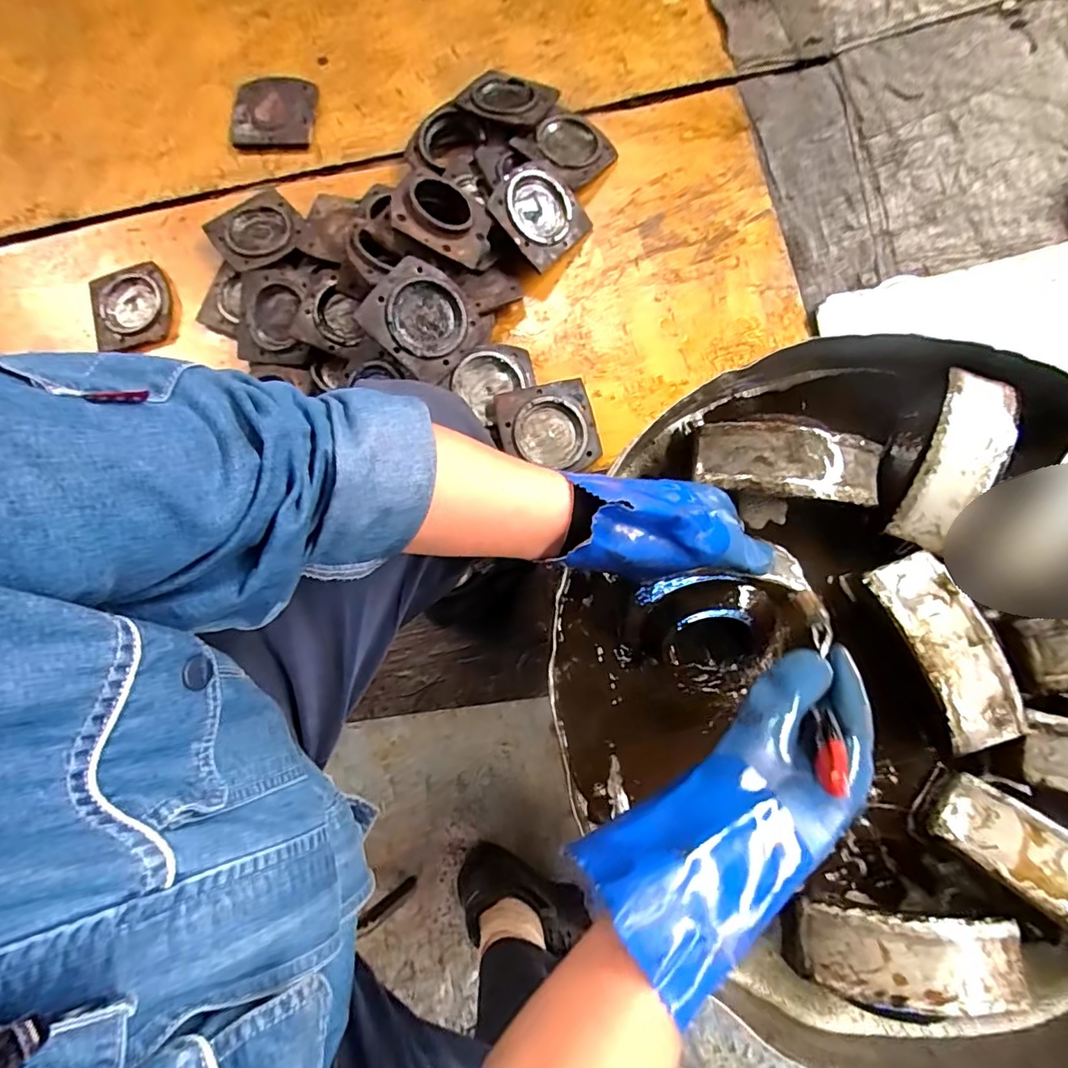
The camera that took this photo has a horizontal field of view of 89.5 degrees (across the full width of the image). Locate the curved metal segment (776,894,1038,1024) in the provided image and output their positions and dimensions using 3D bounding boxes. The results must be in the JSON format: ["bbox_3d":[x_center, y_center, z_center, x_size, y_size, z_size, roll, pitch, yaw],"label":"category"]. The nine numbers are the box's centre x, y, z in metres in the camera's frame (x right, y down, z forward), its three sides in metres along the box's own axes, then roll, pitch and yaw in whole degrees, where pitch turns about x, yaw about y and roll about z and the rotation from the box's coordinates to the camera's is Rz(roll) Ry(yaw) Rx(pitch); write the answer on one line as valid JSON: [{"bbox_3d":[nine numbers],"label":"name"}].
[{"bbox_3d":[0.283,0.318,0.412,0.160,0.054,0.064,1,81,5],"label":"curved metal segment"}]

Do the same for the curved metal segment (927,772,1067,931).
[{"bbox_3d":[0.403,0.262,0.408,0.174,0.039,0.064,37,86,9],"label":"curved metal segment"}]

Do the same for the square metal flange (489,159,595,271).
[{"bbox_3d":[0.015,-0.610,1.020,0.174,0.023,0.174,-46,108,-13],"label":"square metal flange"}]

